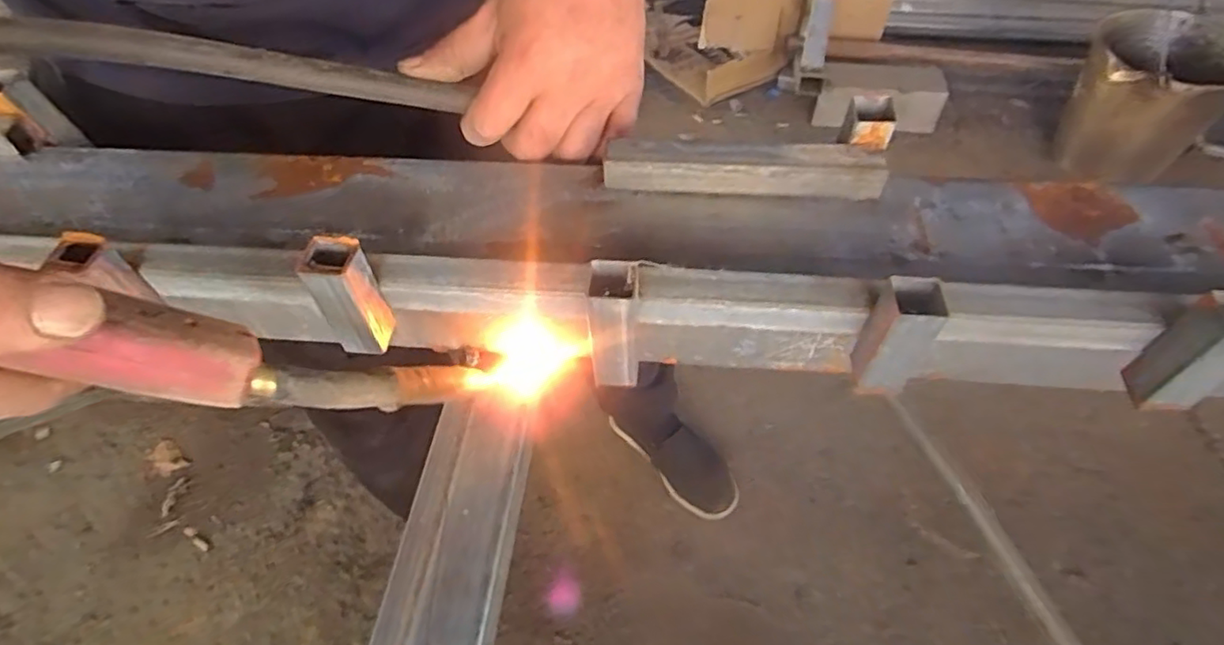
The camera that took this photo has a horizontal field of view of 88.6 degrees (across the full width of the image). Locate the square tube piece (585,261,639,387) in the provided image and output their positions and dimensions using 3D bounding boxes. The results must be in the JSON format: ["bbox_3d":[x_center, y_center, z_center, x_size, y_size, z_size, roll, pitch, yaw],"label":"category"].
[{"bbox_3d":[0.000,0.001,0.283,0.021,0.068,0.025,-3,51,1],"label":"square tube piece"}]

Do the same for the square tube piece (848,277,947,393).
[{"bbox_3d":[0.120,0.006,0.267,0.022,0.055,0.022,4,52,6],"label":"square tube piece"}]

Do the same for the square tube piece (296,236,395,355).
[{"bbox_3d":[-0.118,-0.012,0.284,0.023,0.056,0.024,-3,51,1],"label":"square tube piece"}]

